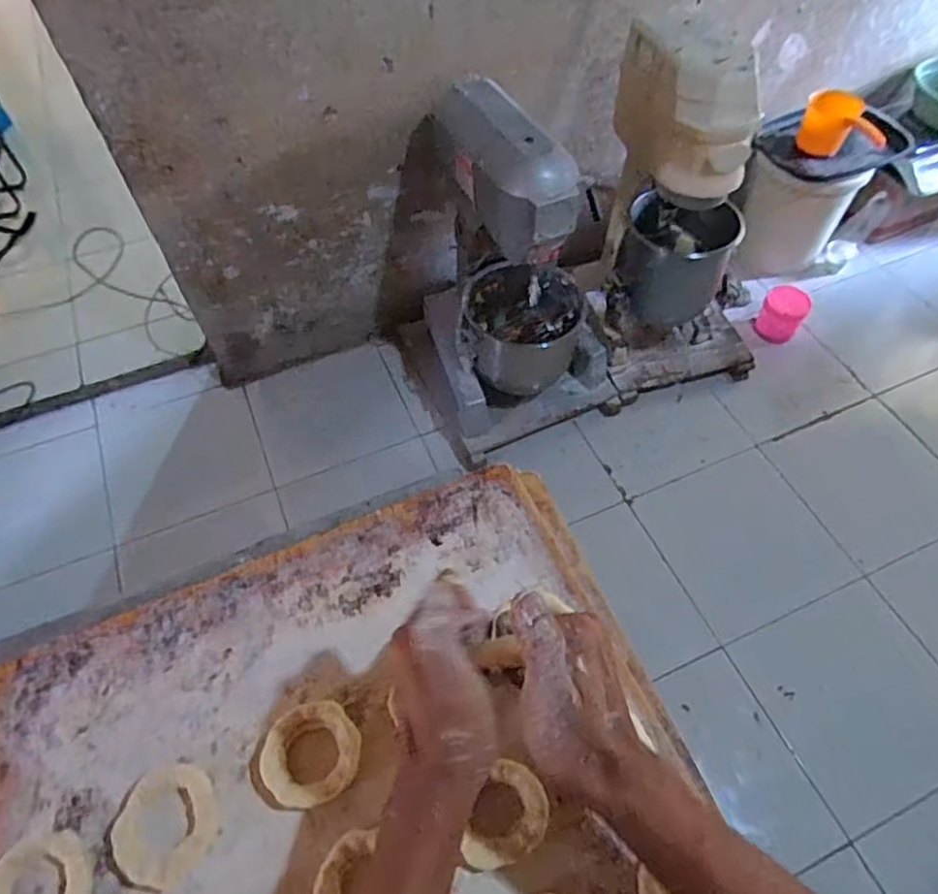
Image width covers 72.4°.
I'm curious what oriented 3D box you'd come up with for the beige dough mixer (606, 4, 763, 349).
[{"bbox_3d":[0.493,-0.656,1.576,0.335,0.670,0.500,-5,61,-1],"label":"beige dough mixer"}]

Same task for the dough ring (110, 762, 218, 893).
[{"bbox_3d":[-0.186,0.233,0.396,0.056,0.009,0.063,16,58,12],"label":"dough ring"}]

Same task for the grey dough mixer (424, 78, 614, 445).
[{"bbox_3d":[0.062,-0.482,1.491,0.377,0.605,0.542,-18,58,-11],"label":"grey dough mixer"}]

